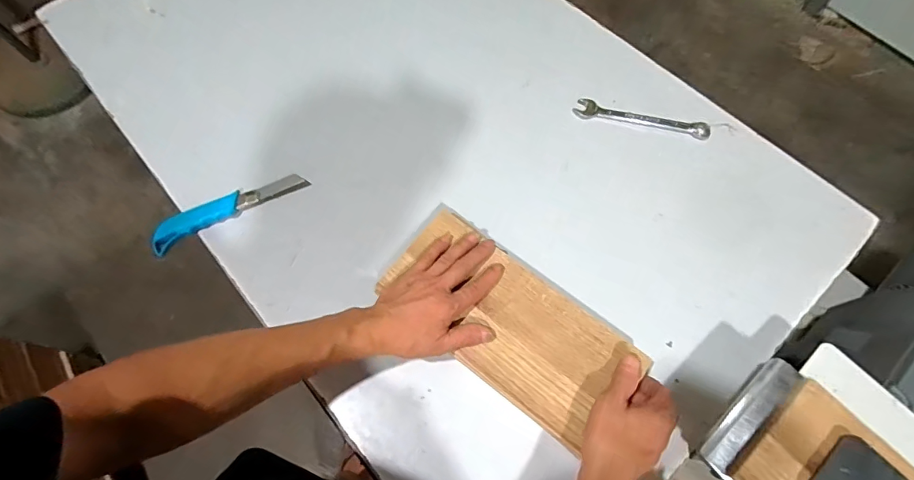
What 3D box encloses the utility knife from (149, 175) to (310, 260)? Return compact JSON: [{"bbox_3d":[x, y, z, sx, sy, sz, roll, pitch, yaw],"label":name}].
[{"bbox_3d":[-0.314,-0.046,0.616,0.211,0.019,0.047,-28,70,-10],"label":"utility knife"}]

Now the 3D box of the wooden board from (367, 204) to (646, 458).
[{"bbox_3d":[0.050,0.089,0.514,0.279,0.011,0.132,36,73,14],"label":"wooden board"}]

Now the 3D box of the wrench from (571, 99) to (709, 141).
[{"bbox_3d":[0.274,-0.179,0.660,0.194,0.014,0.025,15,69,6],"label":"wrench"}]

